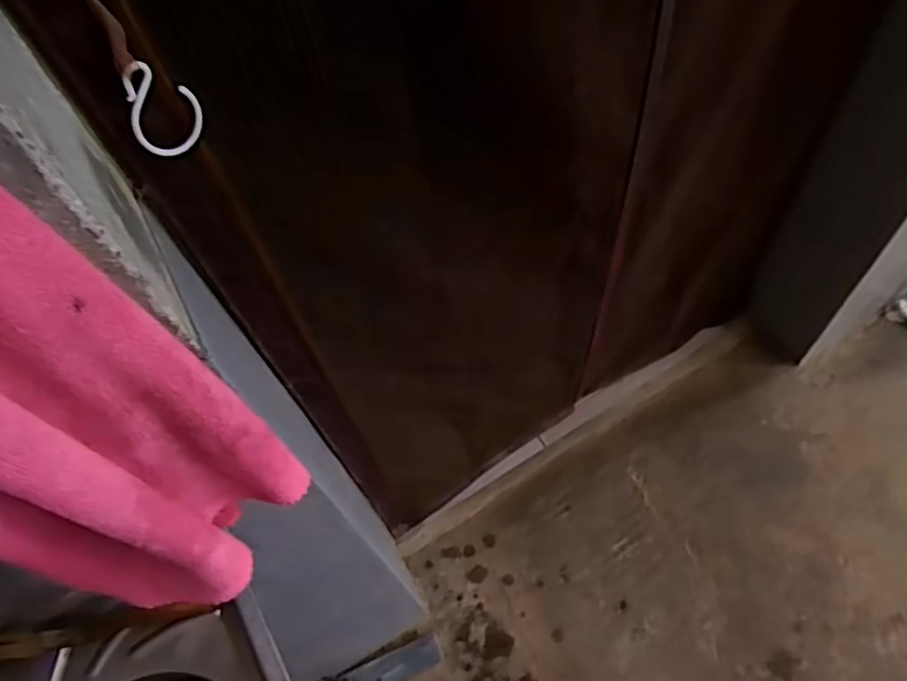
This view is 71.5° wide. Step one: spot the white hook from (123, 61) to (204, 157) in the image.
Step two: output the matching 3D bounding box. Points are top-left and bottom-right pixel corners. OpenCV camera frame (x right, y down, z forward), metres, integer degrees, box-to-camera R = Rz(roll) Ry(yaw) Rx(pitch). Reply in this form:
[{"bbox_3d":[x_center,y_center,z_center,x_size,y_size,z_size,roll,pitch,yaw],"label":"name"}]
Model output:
[{"bbox_3d":[-0.190,-0.150,0.411,0.010,0.063,0.047,30,65,21],"label":"white hook"}]

